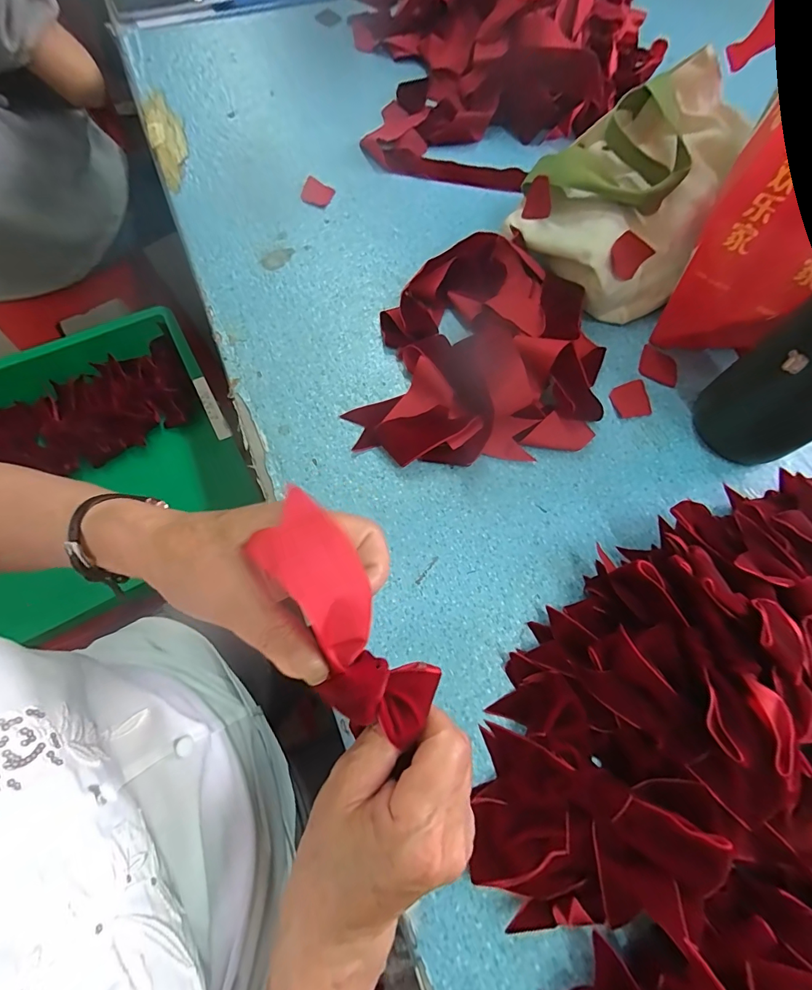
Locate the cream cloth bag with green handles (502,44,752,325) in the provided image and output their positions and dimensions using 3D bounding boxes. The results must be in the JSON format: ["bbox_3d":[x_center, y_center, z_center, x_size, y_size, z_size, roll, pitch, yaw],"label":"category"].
[{"bbox_3d":[0.221,-0.285,0.406,0.212,0.104,0.173,-34,72,-15],"label":"cream cloth bag with green handles"}]

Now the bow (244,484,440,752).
[{"bbox_3d":[-0.026,0.059,0.190,0.043,0.026,0.112,-30,99,-14],"label":"bow"}]

